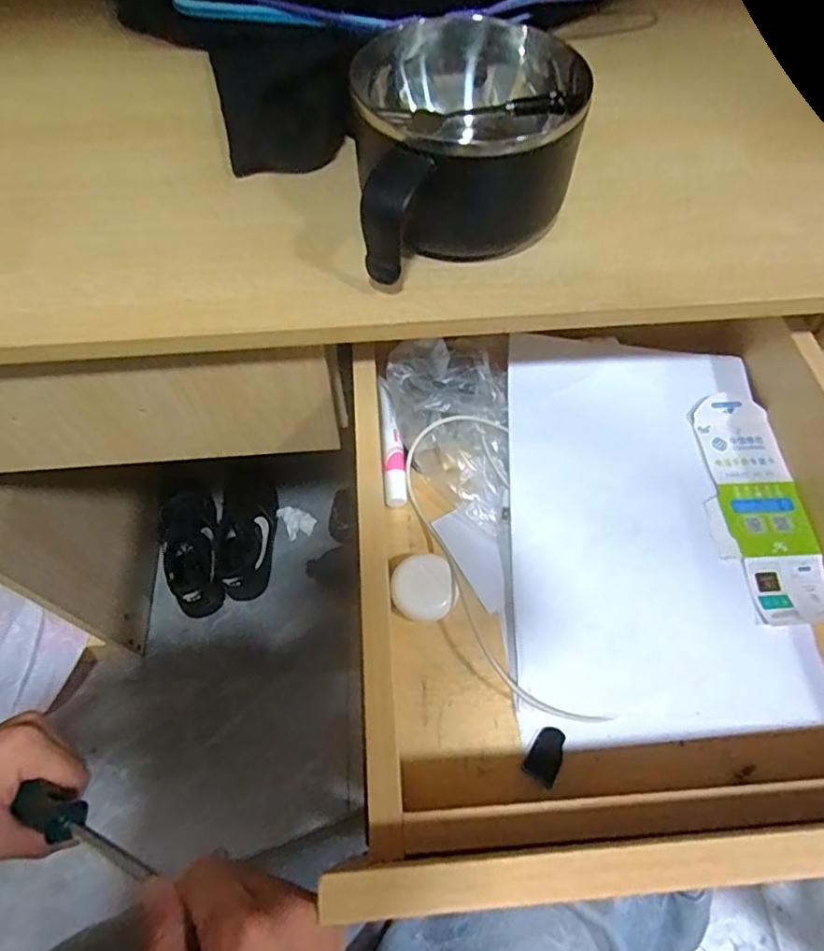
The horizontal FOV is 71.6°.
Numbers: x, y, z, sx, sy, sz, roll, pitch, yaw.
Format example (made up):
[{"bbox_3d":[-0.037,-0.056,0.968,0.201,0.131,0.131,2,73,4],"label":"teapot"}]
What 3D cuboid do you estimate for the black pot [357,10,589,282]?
[{"bbox_3d":[0.036,-0.204,0.367,0.140,0.093,0.140,-5,60,-2],"label":"black pot"}]

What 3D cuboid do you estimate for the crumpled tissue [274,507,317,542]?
[{"bbox_3d":[-0.219,0.088,1.097,0.059,0.021,0.067,-27,63,-15],"label":"crumpled tissue"}]

